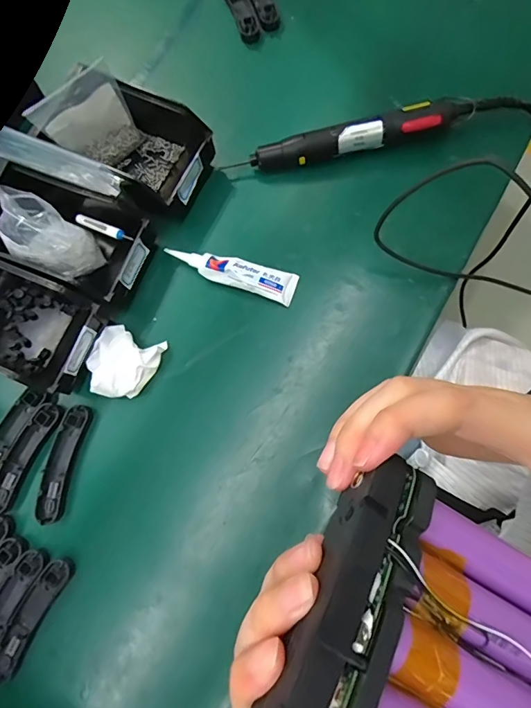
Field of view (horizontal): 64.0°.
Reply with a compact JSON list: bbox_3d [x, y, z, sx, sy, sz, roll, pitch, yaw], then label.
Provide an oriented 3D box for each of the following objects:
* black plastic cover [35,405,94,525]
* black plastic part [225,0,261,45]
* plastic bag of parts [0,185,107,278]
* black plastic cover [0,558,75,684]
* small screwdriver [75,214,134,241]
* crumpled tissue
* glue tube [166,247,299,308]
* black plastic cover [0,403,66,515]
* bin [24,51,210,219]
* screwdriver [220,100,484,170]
[{"bbox_3d":[-0.213,0.114,0.448,0.025,0.017,0.121,12,80,6],"label":"black plastic cover"},{"bbox_3d":[-0.038,-0.470,0.565,0.027,0.013,0.124,-24,78,-2],"label":"black plastic part"},{"bbox_3d":[-0.234,-0.124,0.454,0.085,0.090,0.067,32,82,9],"label":"plastic bag of parts"},{"bbox_3d":[-0.233,0.262,0.414,0.027,0.013,0.126,27,81,8],"label":"black plastic cover"},{"bbox_3d":[-0.184,-0.143,0.477,0.088,0.006,0.011,25,78,23],"label":"small screwdriver"},{"bbox_3d":[-0.156,0.010,0.459,0.071,0.027,0.075,22,81,7],"label":"crumpled tissue"},{"bbox_3d":[-0.038,-0.095,0.478,0.148,0.020,0.035,19,80,7],"label":"glue tube"},{"bbox_3d":[-0.260,0.110,0.455,0.026,0.011,0.122,27,81,8],"label":"black plastic cover"},{"bbox_3d":[-0.161,-0.231,0.481,0.174,0.083,0.128,27,81,8],"label":"bin"},{"bbox_3d":[0.097,-0.251,0.492,0.285,0.044,0.032,-11,78,1],"label":"screwdriver"}]

